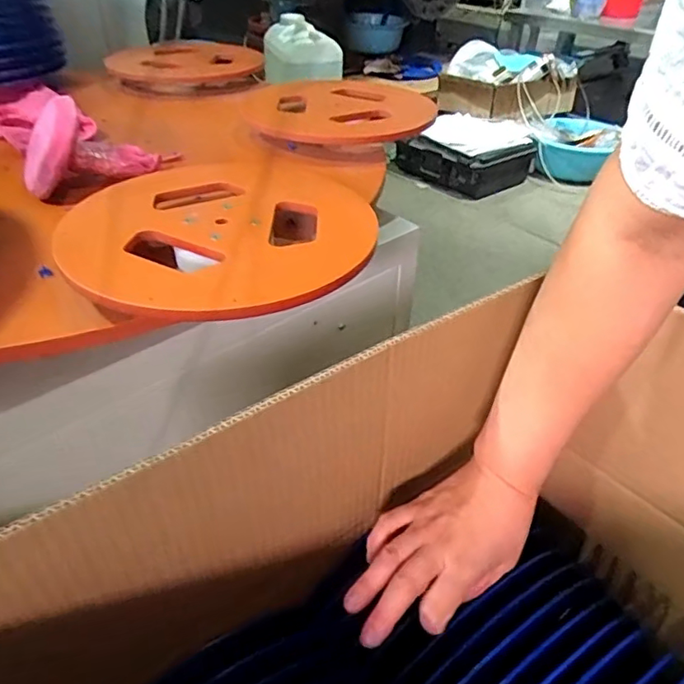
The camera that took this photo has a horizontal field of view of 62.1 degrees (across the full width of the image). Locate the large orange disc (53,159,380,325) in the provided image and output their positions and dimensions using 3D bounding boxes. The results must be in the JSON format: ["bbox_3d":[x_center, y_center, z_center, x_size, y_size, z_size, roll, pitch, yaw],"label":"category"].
[{"bbox_3d":[-0.104,-0.106,0.516,0.258,0.020,0.287,3,37,1],"label":"large orange disc"}]

